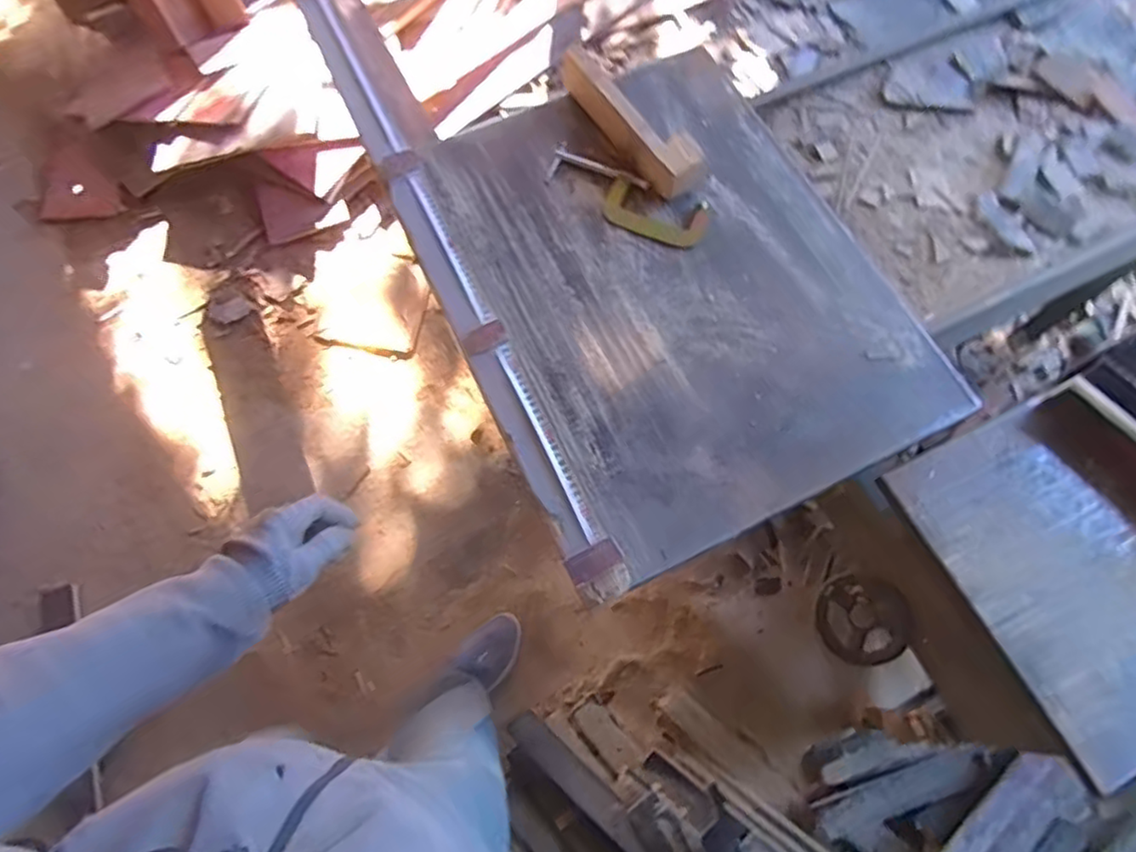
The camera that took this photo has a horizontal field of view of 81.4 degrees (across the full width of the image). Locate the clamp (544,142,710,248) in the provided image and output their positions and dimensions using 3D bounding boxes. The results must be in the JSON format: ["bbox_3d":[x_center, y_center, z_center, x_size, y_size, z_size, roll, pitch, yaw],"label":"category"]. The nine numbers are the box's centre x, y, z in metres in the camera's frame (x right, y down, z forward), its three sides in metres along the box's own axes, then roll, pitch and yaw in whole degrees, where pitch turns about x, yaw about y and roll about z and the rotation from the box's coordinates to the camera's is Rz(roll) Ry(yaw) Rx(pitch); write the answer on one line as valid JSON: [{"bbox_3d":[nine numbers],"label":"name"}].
[{"bbox_3d":[0.083,-0.327,0.948,0.242,0.018,0.079,25,71,8],"label":"clamp"}]

